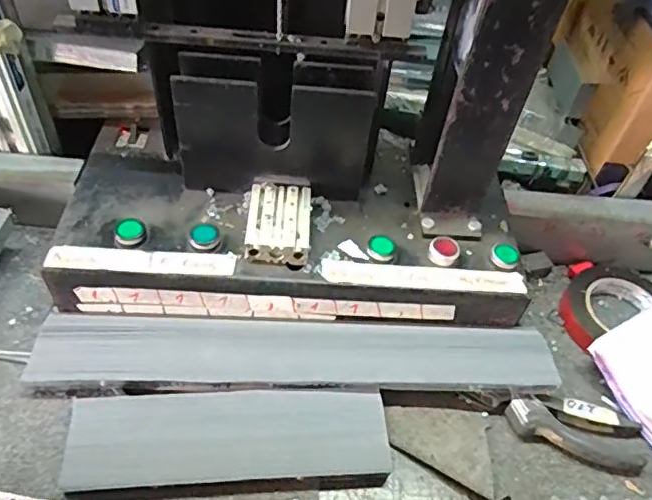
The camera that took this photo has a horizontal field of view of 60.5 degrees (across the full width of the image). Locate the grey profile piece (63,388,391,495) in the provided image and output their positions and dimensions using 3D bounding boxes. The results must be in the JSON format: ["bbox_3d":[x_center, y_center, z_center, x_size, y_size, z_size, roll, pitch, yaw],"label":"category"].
[{"bbox_3d":[-0.081,0.163,0.486,0.264,0.022,0.078,0,48,-6],"label":"grey profile piece"}]

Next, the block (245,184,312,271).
[{"bbox_3d":[-0.046,-0.026,0.546,0.060,0.025,0.083,2,48,-4],"label":"block"}]

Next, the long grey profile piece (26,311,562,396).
[{"bbox_3d":[-0.028,0.097,0.529,0.473,0.029,0.066,3,48,-4],"label":"long grey profile piece"}]

